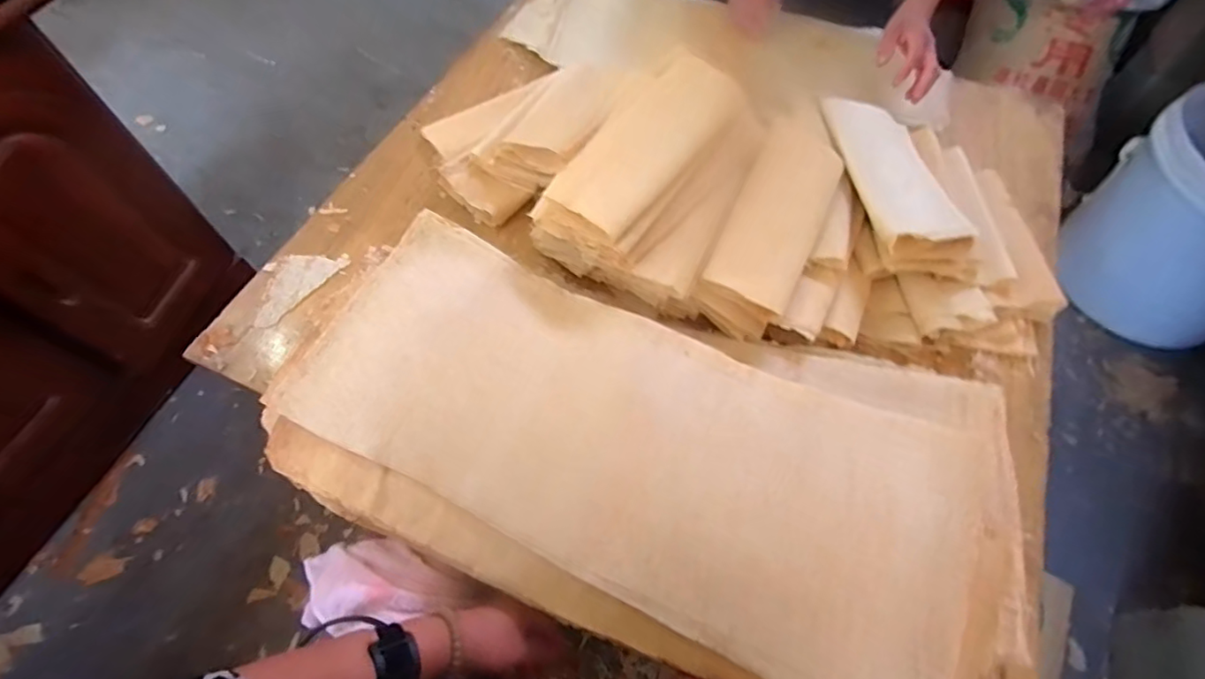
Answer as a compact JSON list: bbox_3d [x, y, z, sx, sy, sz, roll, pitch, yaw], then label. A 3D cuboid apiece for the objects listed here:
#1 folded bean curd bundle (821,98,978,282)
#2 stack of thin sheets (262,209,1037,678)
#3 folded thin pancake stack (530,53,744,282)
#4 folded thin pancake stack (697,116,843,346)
[{"bbox_3d":[0.384,-0.215,0.746,0.121,0.047,0.289,-15,68,-5],"label":"folded bean curd bundle"},{"bbox_3d":[0.055,0.114,0.573,0.745,0.086,0.378,19,70,7],"label":"stack of thin sheets"},{"bbox_3d":[0.042,-0.224,0.684,0.147,0.062,0.277,31,64,14],"label":"folded thin pancake stack"},{"bbox_3d":[0.220,-0.150,0.714,0.111,0.052,0.299,24,62,11],"label":"folded thin pancake stack"}]

